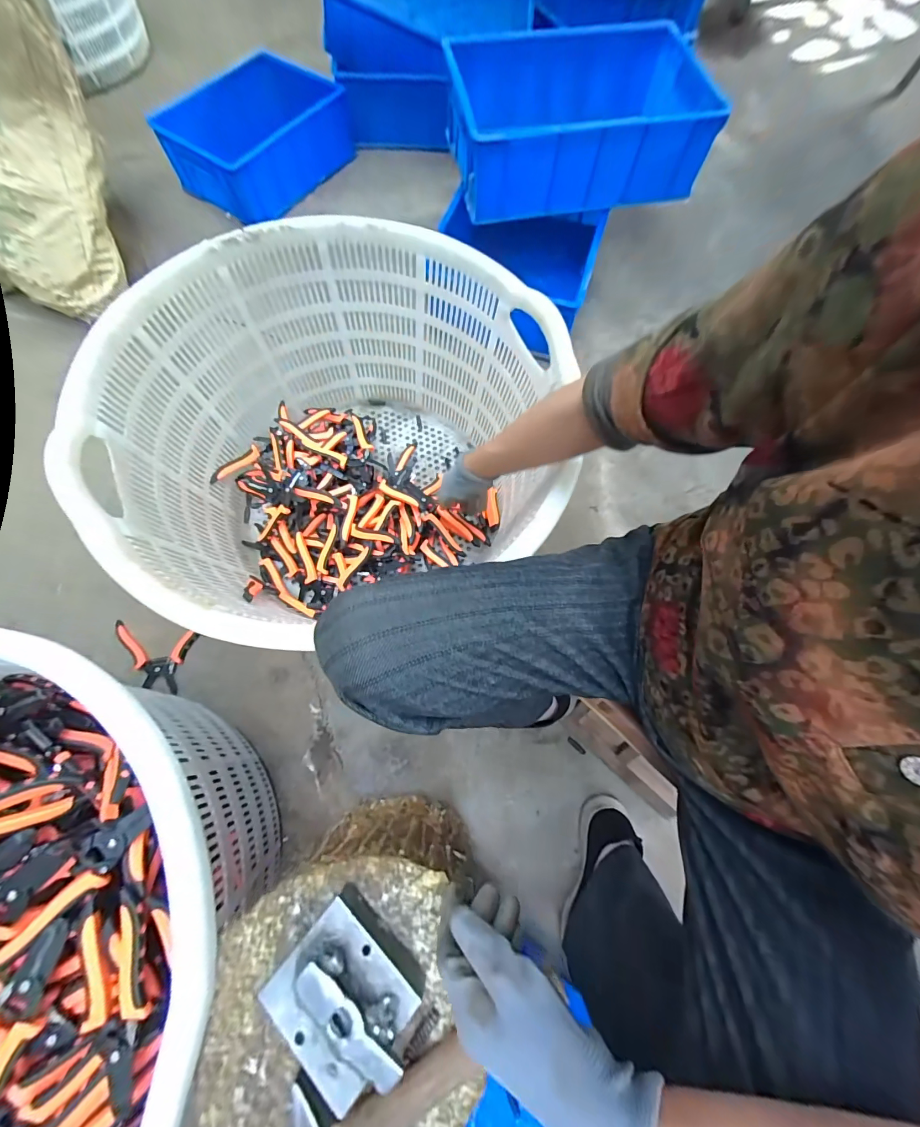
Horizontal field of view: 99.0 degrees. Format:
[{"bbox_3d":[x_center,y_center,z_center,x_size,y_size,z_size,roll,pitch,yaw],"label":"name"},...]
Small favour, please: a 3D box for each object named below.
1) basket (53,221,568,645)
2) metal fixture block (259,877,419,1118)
[{"bbox_3d":[-0.180,-0.196,0.651,0.604,0.349,0.542,-35,78,-10],"label":"basket"},{"bbox_3d":[-0.086,0.325,0.293,0.101,0.049,0.083,41,77,9],"label":"metal fixture block"}]

